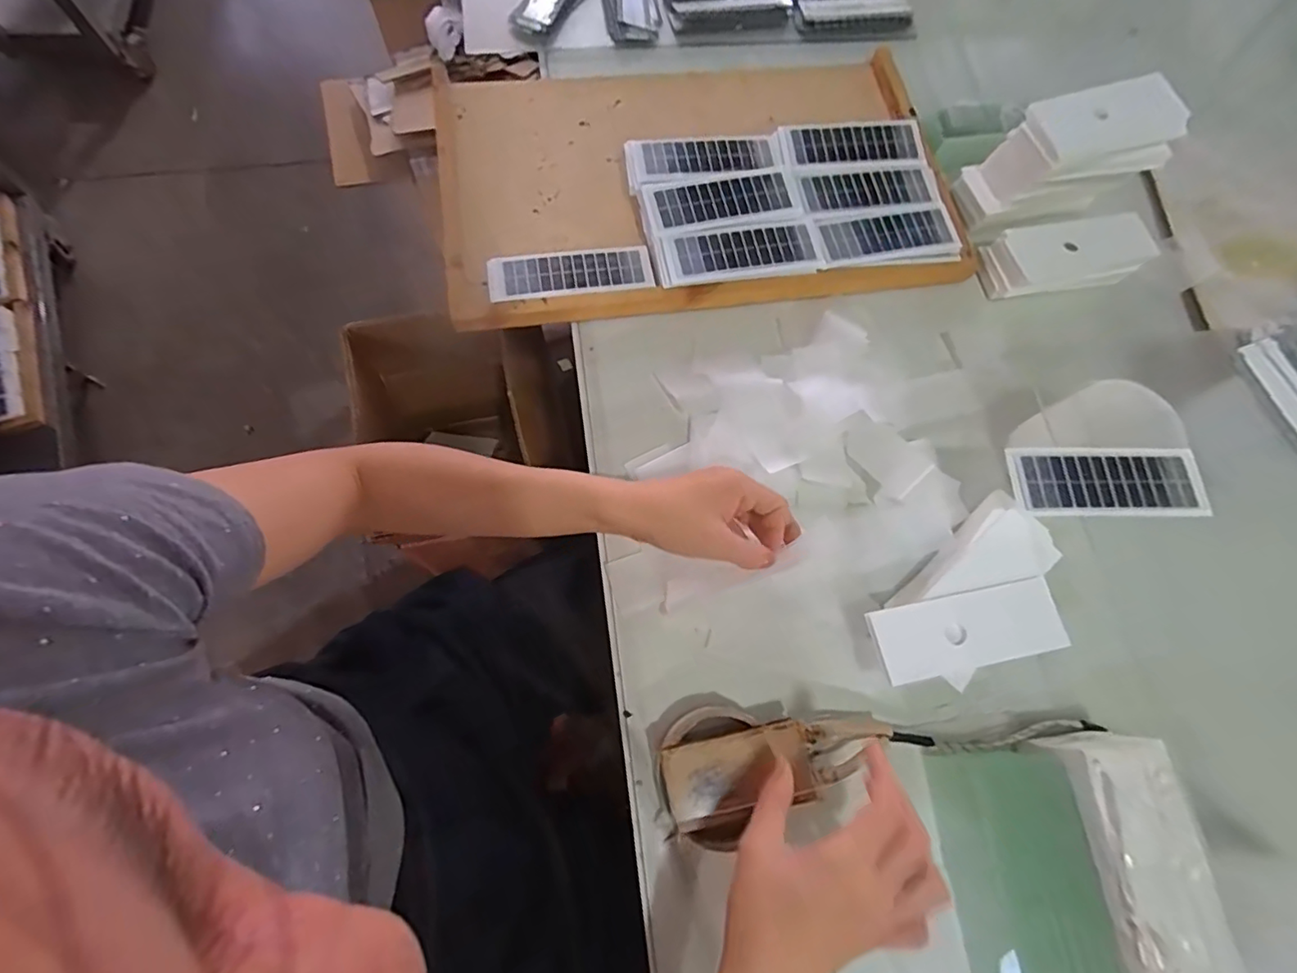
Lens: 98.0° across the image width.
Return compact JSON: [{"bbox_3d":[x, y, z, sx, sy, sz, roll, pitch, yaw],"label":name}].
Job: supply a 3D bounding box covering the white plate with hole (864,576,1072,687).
[{"bbox_3d":[0.239,0.107,0.419,0.144,0.007,0.053,-10,72,-6],"label":"white plate with hole"}]

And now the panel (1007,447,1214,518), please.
[{"bbox_3d":[0.337,-0.003,0.413,0.140,0.006,0.051,1,71,-4],"label":"panel"}]

